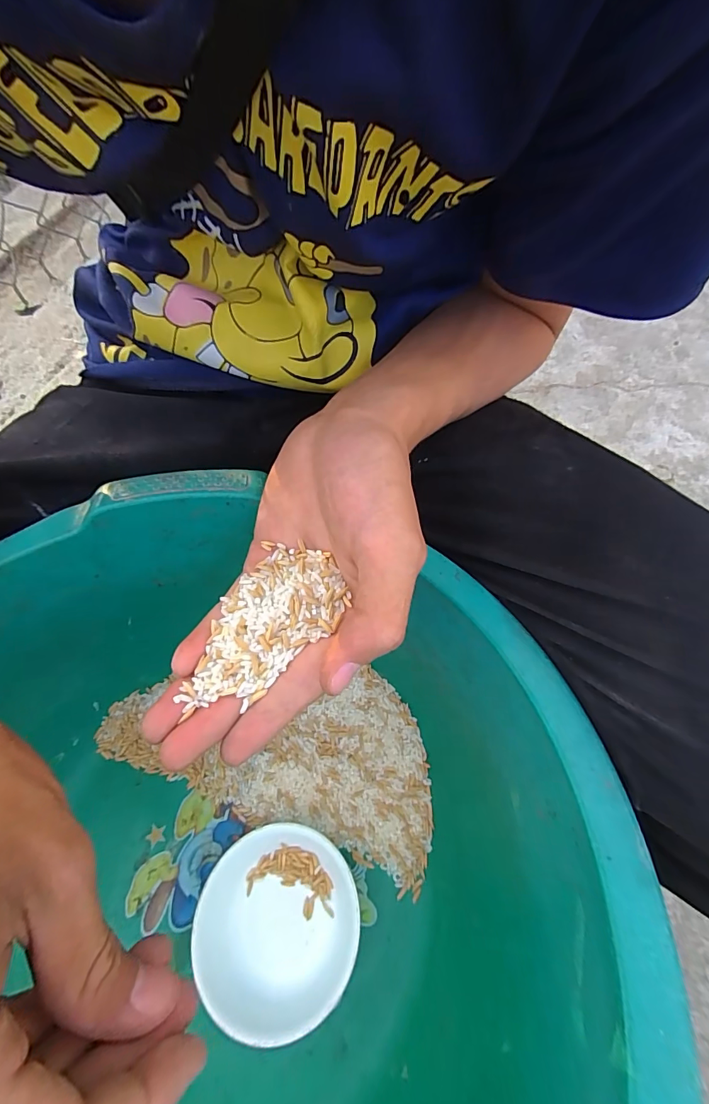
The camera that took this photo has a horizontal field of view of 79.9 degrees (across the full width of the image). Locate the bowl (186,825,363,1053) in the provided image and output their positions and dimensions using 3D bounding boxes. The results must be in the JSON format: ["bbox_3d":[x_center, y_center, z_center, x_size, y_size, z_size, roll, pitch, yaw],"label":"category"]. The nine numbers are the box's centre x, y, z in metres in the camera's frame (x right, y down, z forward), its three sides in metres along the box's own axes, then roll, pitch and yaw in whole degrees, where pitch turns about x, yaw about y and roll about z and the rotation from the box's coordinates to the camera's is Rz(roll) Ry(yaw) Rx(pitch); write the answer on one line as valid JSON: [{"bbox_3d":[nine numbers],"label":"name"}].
[{"bbox_3d":[-0.040,0.202,0.230,0.082,0.037,0.090,-1,65,2],"label":"bowl"}]

